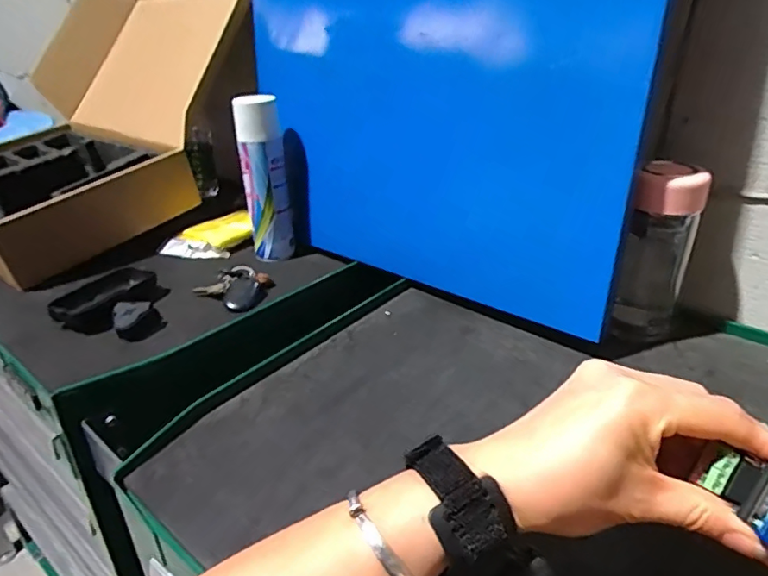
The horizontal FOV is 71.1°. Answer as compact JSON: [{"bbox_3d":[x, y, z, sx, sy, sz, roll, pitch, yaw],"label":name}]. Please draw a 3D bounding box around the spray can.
[{"bbox_3d":[-0.139,-0.127,0.638,0.050,0.184,0.043,-4,27,-6],"label":"spray can"}]

